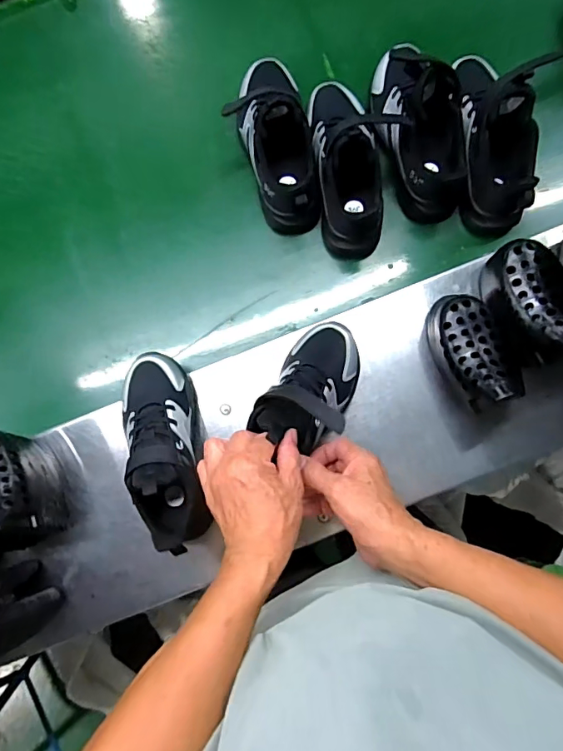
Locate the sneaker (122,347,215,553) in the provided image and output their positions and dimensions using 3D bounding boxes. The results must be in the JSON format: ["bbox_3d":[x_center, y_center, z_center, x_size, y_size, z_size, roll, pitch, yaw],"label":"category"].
[{"bbox_3d":[-0.129,0.076,0.505,0.074,0.107,0.205,-10,70,1],"label":"sneaker"}]

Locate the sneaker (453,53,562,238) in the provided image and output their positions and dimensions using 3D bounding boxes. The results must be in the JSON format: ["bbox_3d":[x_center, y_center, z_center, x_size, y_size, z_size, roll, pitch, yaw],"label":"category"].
[{"bbox_3d":[0.241,-0.275,0.534,0.082,0.114,0.198,-3,86,2],"label":"sneaker"}]

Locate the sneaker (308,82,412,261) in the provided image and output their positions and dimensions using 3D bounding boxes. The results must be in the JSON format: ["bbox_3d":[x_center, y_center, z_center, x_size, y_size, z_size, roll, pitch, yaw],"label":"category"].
[{"bbox_3d":[0.074,-0.249,0.552,0.084,0.108,0.204,-6,86,1],"label":"sneaker"}]

